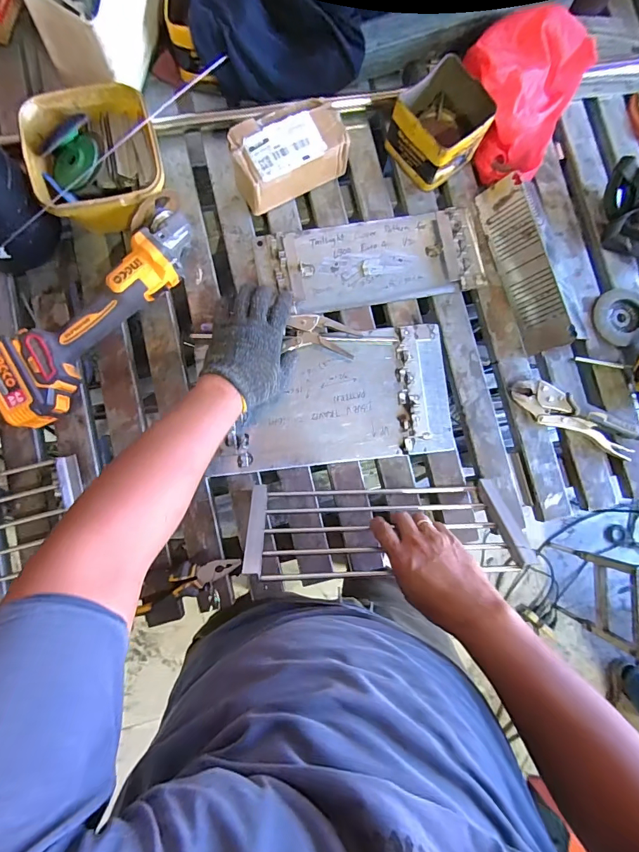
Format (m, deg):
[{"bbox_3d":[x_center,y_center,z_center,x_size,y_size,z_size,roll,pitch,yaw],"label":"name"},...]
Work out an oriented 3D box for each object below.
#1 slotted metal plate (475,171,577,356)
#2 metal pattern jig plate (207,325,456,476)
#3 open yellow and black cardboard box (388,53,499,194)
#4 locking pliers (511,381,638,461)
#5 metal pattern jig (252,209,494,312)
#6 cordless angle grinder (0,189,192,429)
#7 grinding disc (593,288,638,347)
[{"bbox_3d":[0.324,-0.256,0.632,0.011,0.068,0.277,-15,87,-42],"label":"slotted metal plate"},{"bbox_3d":[0.027,-0.040,0.613,0.346,0.009,0.190,-6,86,-4],"label":"metal pattern jig plate"},{"bbox_3d":[0.184,-0.465,0.625,0.126,0.084,0.125,-41,88,-6],"label":"open yellow and black cardboard box"},{"bbox_3d":[0.400,-0.015,0.620,0.202,0.034,0.056,27,84,-1],"label":"locking pliers"},{"bbox_3d":[0.082,-0.264,0.633,0.342,0.018,0.131,-8,86,-4],"label":"metal pattern jig"},{"bbox_3d":[-0.306,-0.163,0.569,0.106,0.087,0.361,43,83,1],"label":"cordless angle grinder"},{"bbox_3d":[0.495,-0.178,0.650,0.089,0.016,0.091,0,85,-3],"label":"grinding disc"}]

